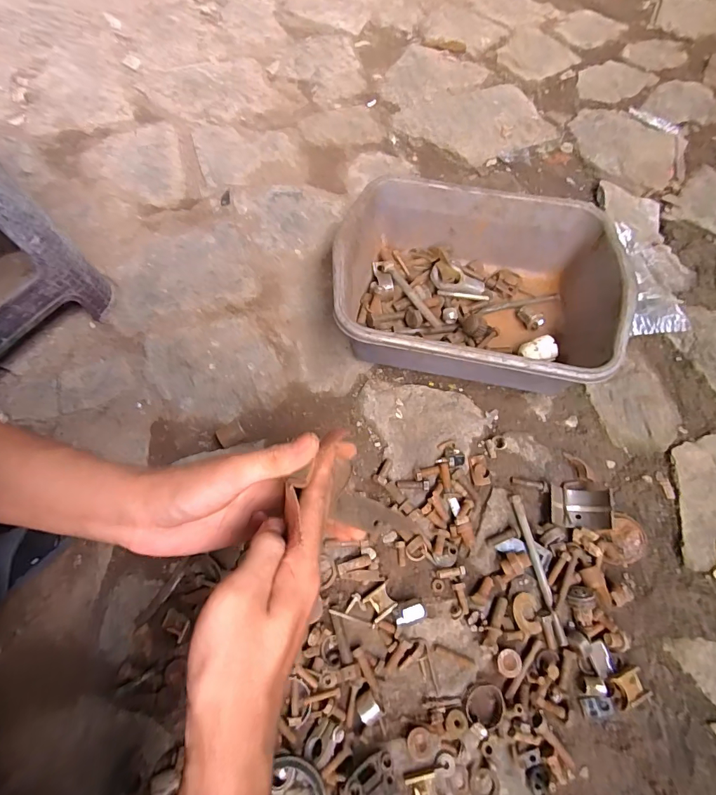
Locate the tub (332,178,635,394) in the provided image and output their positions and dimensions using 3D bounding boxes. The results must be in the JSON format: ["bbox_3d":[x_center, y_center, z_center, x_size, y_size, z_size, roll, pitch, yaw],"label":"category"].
[{"bbox_3d":[0.145,-0.137,0.555,0.342,0.119,0.258,12,67,2],"label":"tub"}]

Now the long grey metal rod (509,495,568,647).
[{"bbox_3d":[0.202,0.188,0.468,0.014,0.012,0.156,-9,67,-6],"label":"long grey metal rod"}]

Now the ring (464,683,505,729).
[{"bbox_3d":[0.127,0.305,0.418,0.036,0.009,0.037,1,67,-2],"label":"ring"}]

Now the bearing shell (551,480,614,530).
[{"bbox_3d":[0.269,0.128,0.506,0.065,0.027,0.057,7,66,0],"label":"bearing shell"}]

